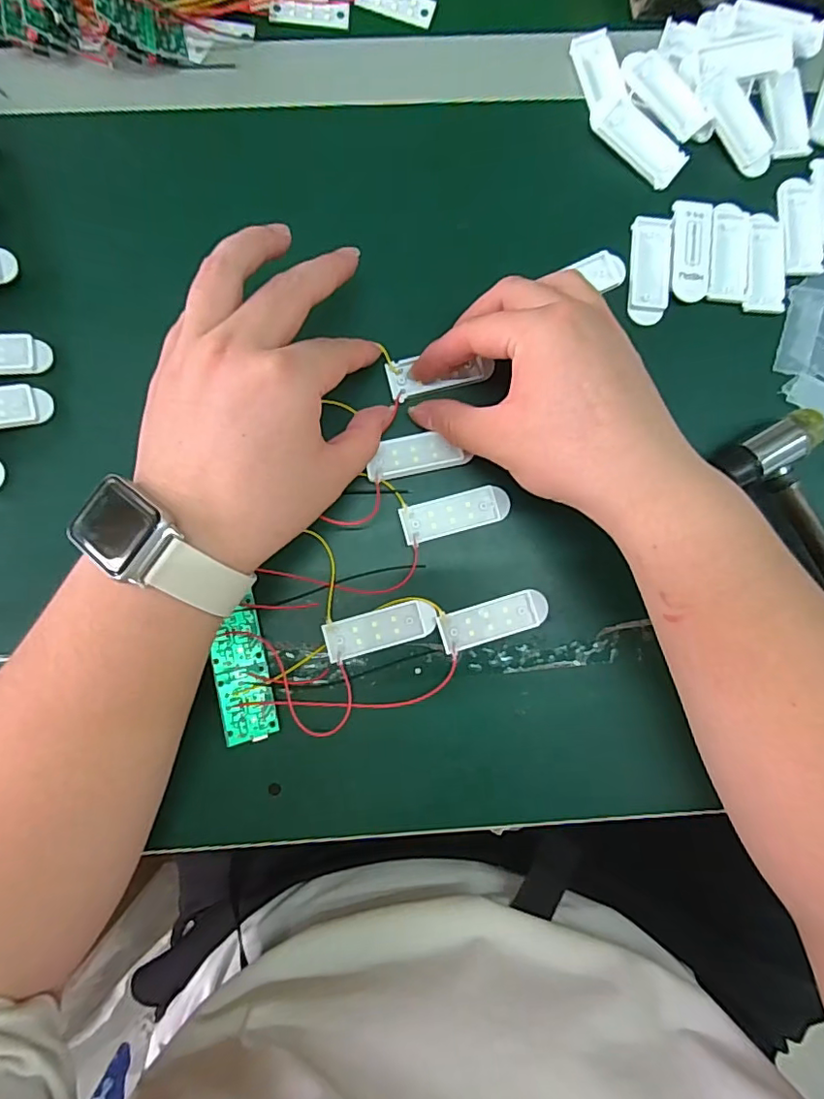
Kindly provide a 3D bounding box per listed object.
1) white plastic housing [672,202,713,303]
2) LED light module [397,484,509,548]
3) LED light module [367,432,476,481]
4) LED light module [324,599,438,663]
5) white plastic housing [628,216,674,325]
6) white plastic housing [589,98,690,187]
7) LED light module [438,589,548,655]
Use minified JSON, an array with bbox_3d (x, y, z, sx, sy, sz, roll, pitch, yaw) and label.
[{"bbox_3d":[0.154,-0.165,0.298,0.020,0.004,0.057,4,87,-2],"label":"white plastic housing"},{"bbox_3d":[0.023,-0.019,0.287,0.057,0.004,0.020,-16,88,-3],"label":"LED light module"},{"bbox_3d":[0.002,-0.050,0.286,0.051,0.005,0.021,-12,88,-3],"label":"LED light module"},{"bbox_3d":[-0.016,0.041,0.281,0.056,0.006,0.020,-15,88,-3],"label":"LED light module"},{"bbox_3d":[0.132,-0.155,0.298,0.020,0.004,0.060,6,87,-2],"label":"white plastic housing"},{"bbox_3d":[0.126,-0.226,0.299,0.024,0.008,0.055,-45,90,-3],"label":"white plastic housing"},{"bbox_3d":[0.043,0.037,0.284,0.057,0.005,0.020,-16,88,-3],"label":"LED light module"}]

